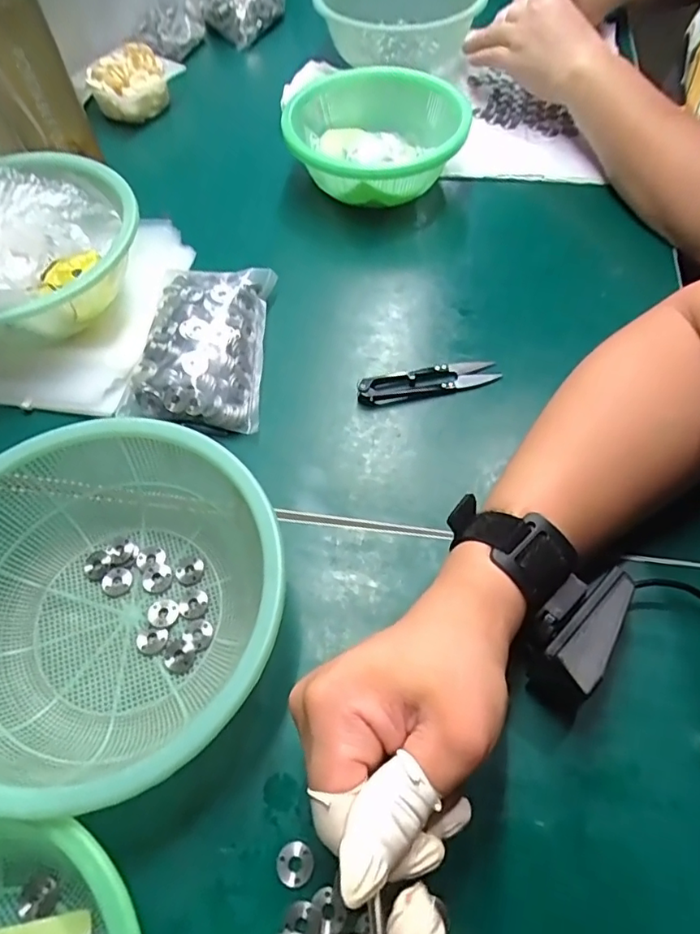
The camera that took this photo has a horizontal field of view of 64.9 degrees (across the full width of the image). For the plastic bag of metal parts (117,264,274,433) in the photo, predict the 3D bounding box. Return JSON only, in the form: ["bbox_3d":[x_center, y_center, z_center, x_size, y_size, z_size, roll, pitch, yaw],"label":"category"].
[{"bbox_3d":[-0.106,-0.096,0.406,0.090,0.033,0.142,4,59,4],"label":"plastic bag of metal parts"}]

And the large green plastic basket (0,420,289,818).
[{"bbox_3d":[-0.127,0.072,0.290,0.182,0.065,0.176,0,58,1],"label":"large green plastic basket"}]

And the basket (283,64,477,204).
[{"bbox_3d":[0.025,-0.308,0.517,0.154,0.062,0.183,12,59,8],"label":"basket"}]

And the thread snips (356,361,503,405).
[{"bbox_3d":[0.056,-0.064,0.398,0.103,0.012,0.025,-10,59,-5],"label":"thread snips"}]

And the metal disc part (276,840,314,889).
[{"bbox_3d":[-0.026,0.184,0.256,0.017,0.004,0.017,0,58,1],"label":"metal disc part"}]

